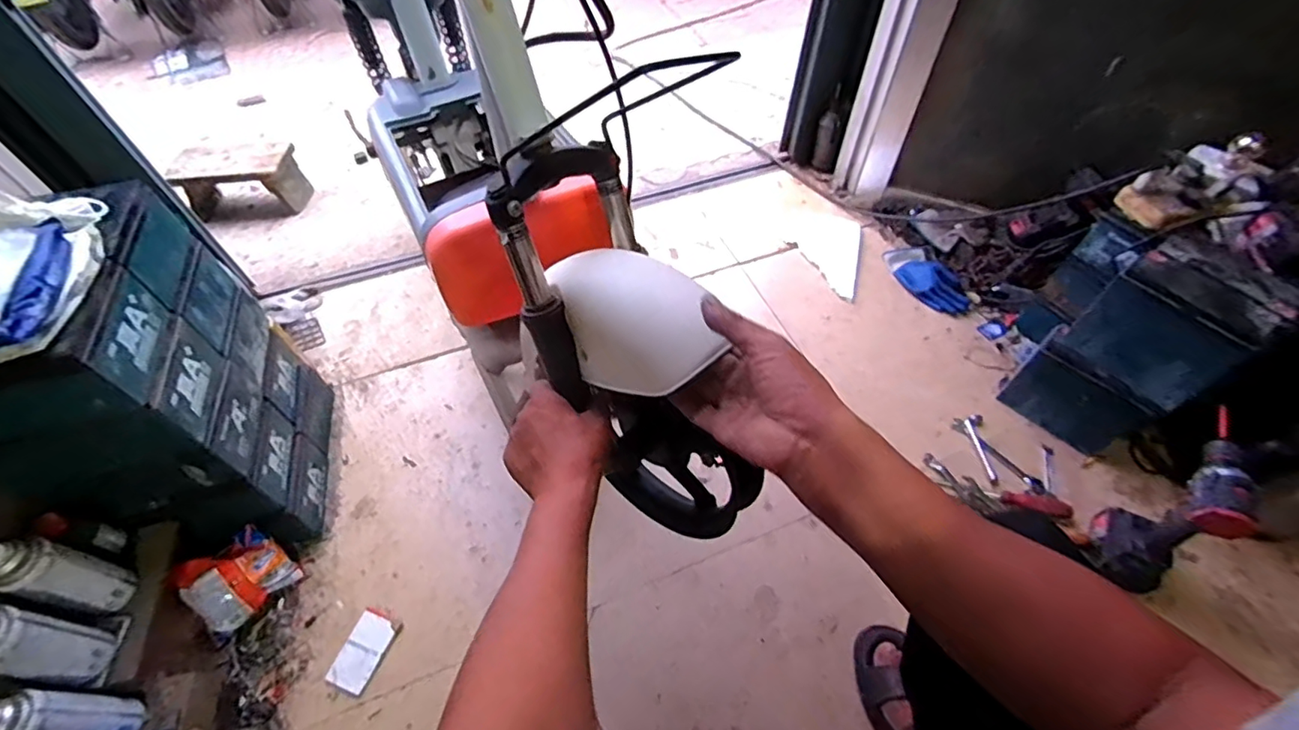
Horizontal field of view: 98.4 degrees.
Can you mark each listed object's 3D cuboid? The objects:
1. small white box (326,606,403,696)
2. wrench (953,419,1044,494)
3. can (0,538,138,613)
[{"bbox_3d":[-0.421,0.420,0.826,0.065,0.009,0.104,18,57,13],"label":"small white box"},{"bbox_3d":[0.631,0.164,1.019,0.031,0.008,0.178,-33,61,-21],"label":"wrench"},{"bbox_3d":[-0.683,0.249,0.656,0.053,0.151,0.058,0,54,0],"label":"can"}]

